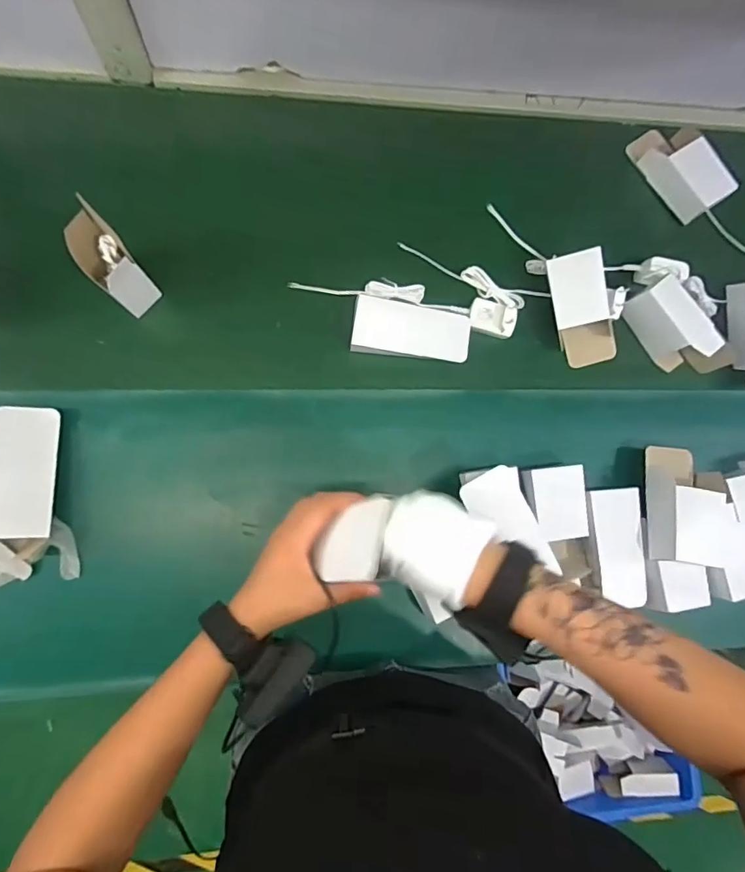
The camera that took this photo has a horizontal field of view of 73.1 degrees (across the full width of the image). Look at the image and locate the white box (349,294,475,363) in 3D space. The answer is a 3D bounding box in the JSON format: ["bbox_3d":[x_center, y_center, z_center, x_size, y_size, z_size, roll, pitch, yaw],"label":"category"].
[{"bbox_3d":[0.049,-0.133,0.627,0.143,0.020,0.074,8,84,-7],"label":"white box"}]

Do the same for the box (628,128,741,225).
[{"bbox_3d":[0.436,-0.380,0.711,0.065,0.064,0.142,-35,90,-9],"label":"box"}]

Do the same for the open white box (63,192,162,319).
[{"bbox_3d":[-0.288,-0.189,0.557,0.049,0.106,0.077,-44,91,-9],"label":"open white box"}]

